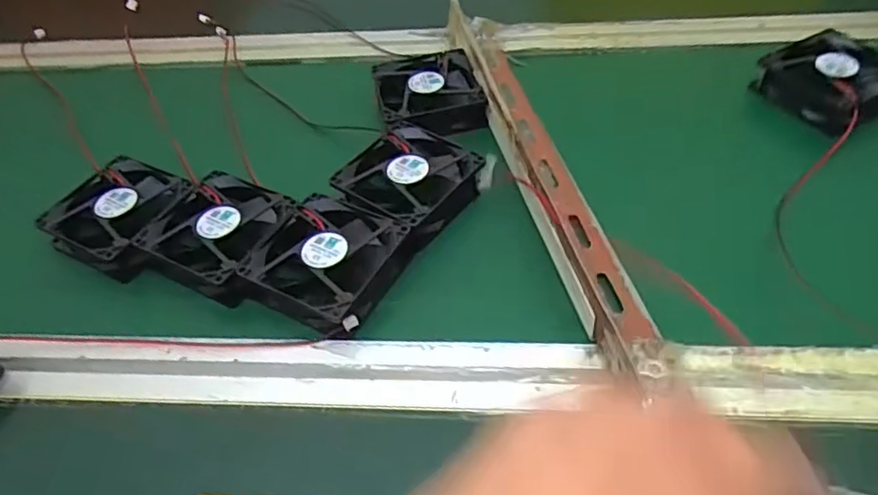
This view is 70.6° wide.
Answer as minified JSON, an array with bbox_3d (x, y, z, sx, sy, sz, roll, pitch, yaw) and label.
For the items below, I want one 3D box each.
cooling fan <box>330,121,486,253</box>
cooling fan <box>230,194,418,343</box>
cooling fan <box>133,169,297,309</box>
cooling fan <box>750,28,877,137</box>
[{"bbox_3d":[-0.020,-0.048,0.431,0.083,0.022,0.081,29,57,28],"label":"cooling fan"},{"bbox_3d":[-0.069,0.009,0.391,0.079,0.026,0.082,23,54,25],"label":"cooling fan"},{"bbox_3d":[-0.145,-0.010,0.414,0.085,0.022,0.081,20,53,23],"label":"cooling fan"},{"bbox_3d":[0.299,-0.129,0.468,0.077,0.021,0.082,-24,50,-15],"label":"cooling fan"}]

